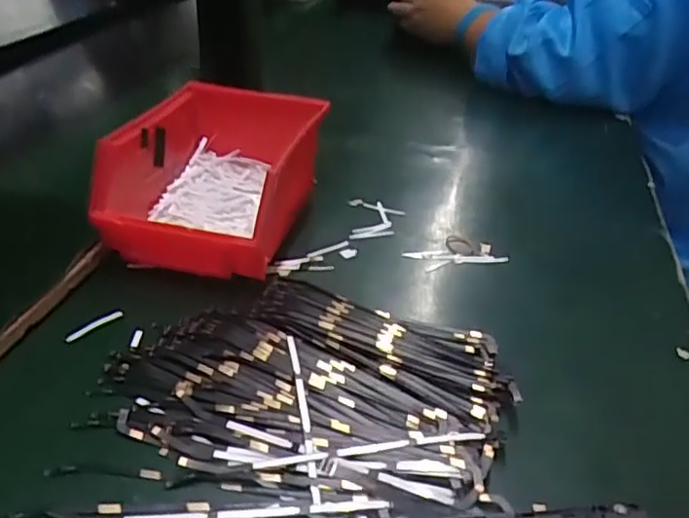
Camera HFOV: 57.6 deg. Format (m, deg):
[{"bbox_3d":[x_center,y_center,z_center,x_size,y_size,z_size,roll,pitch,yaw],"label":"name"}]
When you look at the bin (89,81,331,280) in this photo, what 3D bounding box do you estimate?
[{"bbox_3d":[-0.082,-0.050,0.411,0.118,0.079,0.149,10,33,12],"label":"bin"}]

